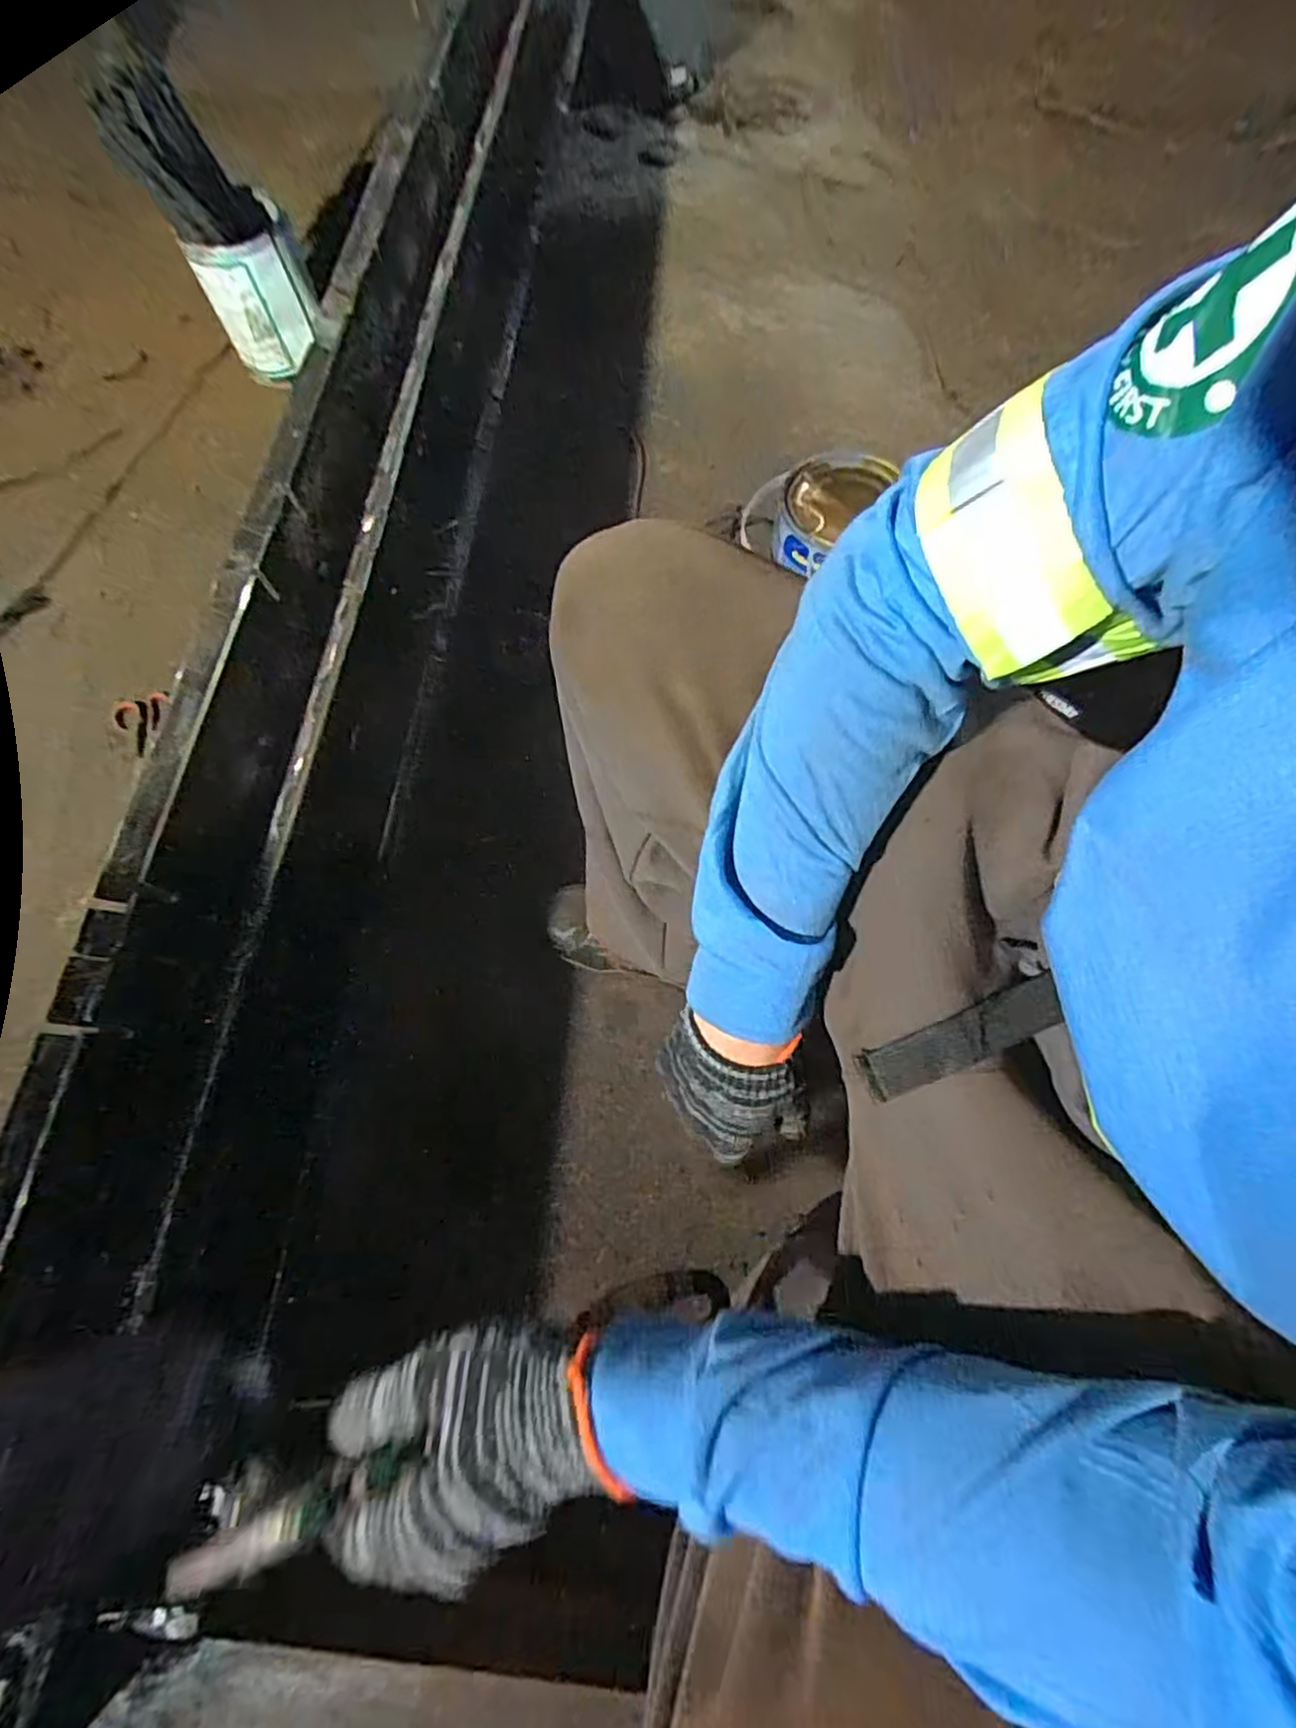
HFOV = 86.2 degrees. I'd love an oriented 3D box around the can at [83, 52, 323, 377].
[{"bbox_3d":[-0.603,-0.902,0.999,0.170,0.318,0.125,-23,72,-9],"label":"can"}]

